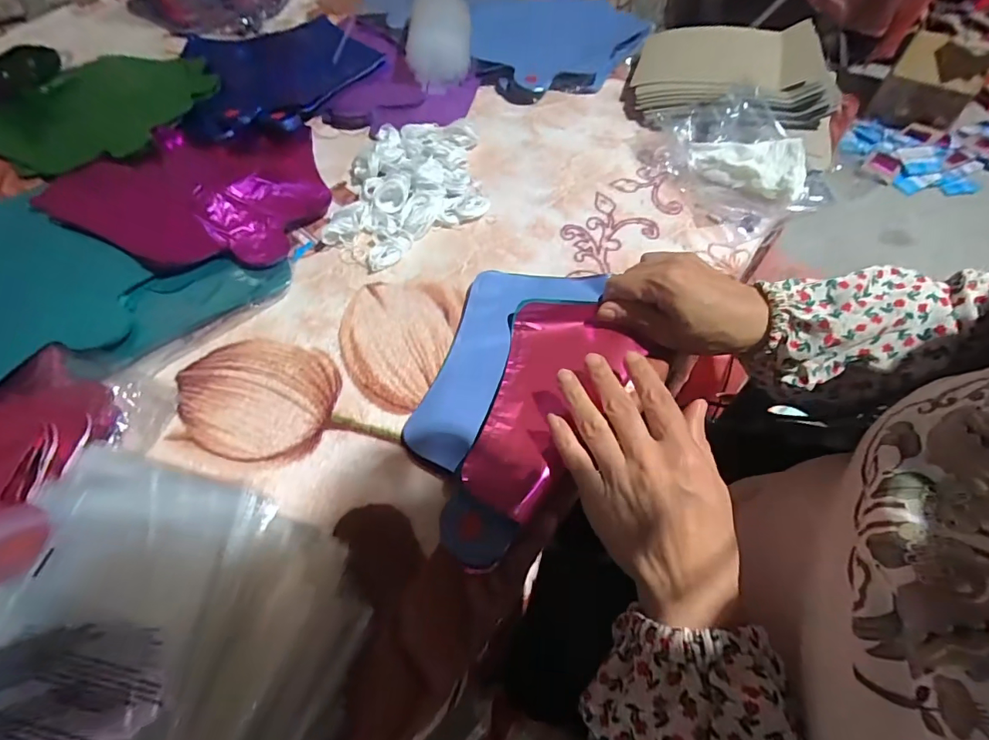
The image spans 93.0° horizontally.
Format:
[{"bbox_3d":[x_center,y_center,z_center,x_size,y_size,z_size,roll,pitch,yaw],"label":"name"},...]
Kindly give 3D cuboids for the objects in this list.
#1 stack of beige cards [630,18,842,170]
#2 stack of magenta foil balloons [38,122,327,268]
[{"bbox_3d":[0.269,-0.337,0.532,0.209,0.053,0.170,13,58,8],"label":"stack of beige cards"},{"bbox_3d":[-0.295,-0.173,0.443,0.260,0.023,0.201,-6,57,-4],"label":"stack of magenta foil balloons"}]

